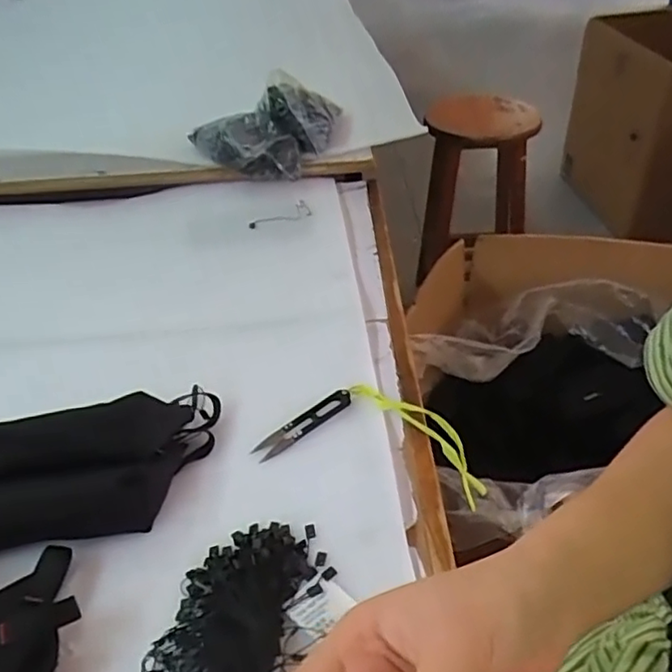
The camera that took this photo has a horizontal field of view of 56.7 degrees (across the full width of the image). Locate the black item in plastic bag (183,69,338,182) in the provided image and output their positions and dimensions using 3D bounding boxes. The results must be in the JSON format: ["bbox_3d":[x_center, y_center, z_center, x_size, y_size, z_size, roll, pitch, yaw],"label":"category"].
[{"bbox_3d":[-0.085,-0.300,0.905,0.217,0.110,0.111,-20,42,-19],"label":"black item in plastic bag"}]

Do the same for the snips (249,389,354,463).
[{"bbox_3d":[-0.029,0.078,0.558,0.102,0.013,0.022,-28,46,-27],"label":"snips"}]

